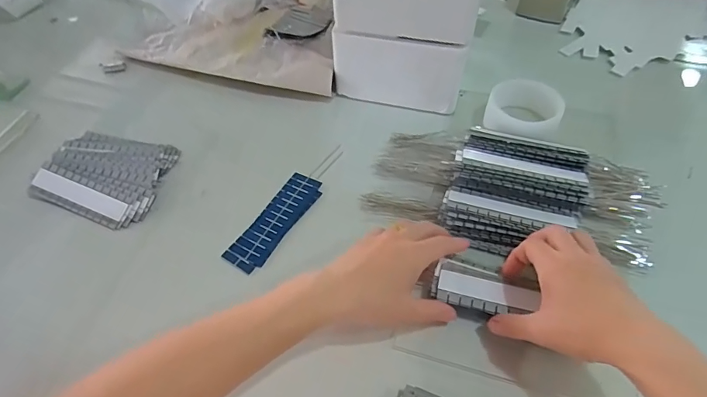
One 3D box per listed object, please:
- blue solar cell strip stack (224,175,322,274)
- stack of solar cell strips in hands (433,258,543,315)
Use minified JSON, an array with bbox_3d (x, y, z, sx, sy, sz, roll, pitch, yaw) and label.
[{"bbox_3d":[-0.084,0.023,0.487,0.044,0.007,0.134,23,55,21],"label":"blue solar cell strip stack"},{"bbox_3d":[0.119,0.082,0.403,0.090,0.008,0.044,11,52,11],"label":"stack of solar cell strips in hands"}]

